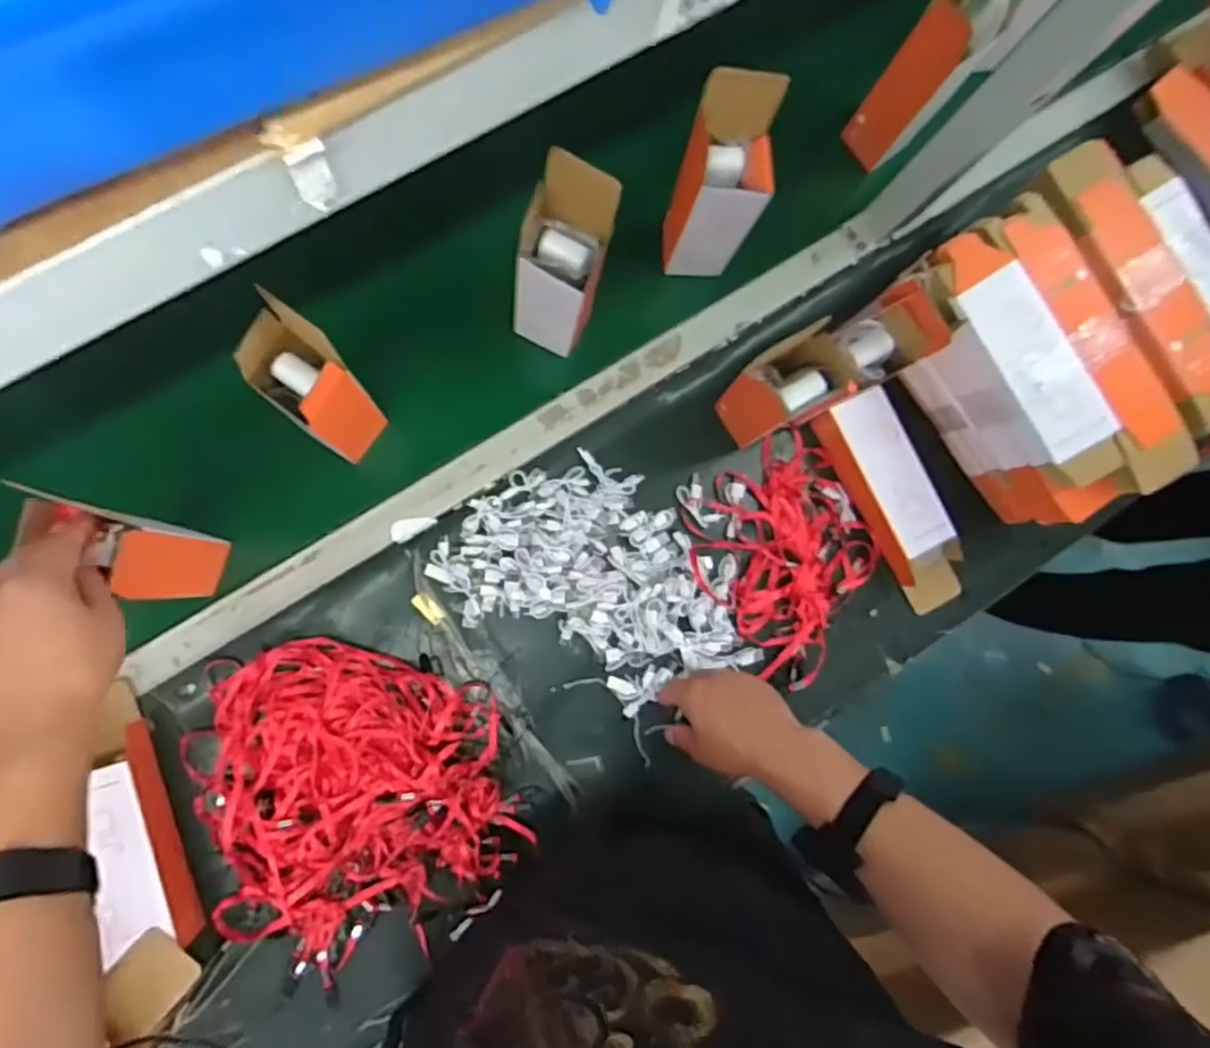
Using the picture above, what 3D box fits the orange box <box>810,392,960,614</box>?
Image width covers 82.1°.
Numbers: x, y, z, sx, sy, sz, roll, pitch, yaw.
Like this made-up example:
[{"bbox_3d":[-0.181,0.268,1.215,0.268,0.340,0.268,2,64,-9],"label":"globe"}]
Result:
[{"bbox_3d":[0.313,-0.020,0.748,0.073,0.066,0.248,-25,88,-9],"label":"orange box"}]

